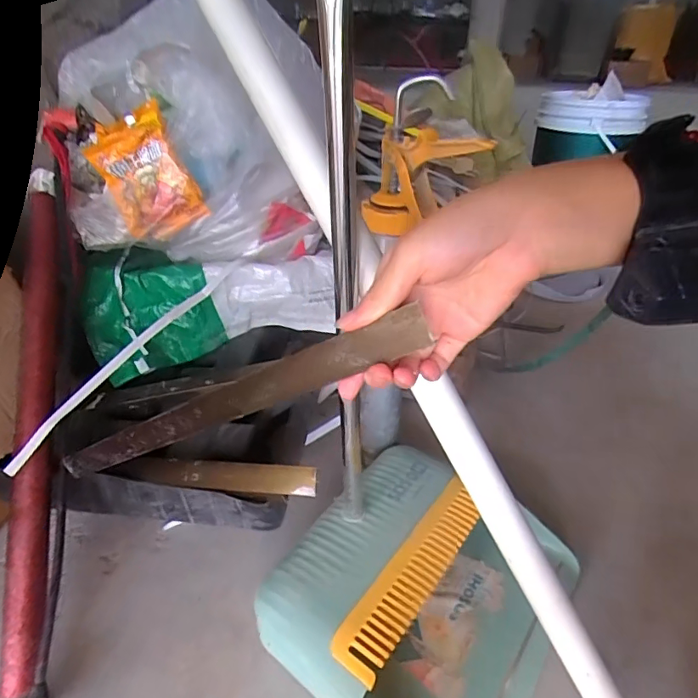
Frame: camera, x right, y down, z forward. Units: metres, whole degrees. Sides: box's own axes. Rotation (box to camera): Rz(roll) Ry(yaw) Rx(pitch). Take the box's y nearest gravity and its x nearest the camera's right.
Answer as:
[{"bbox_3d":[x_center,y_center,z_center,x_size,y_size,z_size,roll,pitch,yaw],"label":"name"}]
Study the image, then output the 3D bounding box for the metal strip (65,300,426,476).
[{"bbox_3d":[-0.113,0.048,0.359,0.395,0.024,0.008,-22,18,35],"label":"metal strip"}]

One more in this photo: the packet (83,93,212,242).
[{"bbox_3d":[-0.229,-0.197,0.558,0.088,0.133,0.024,-26,19,-4],"label":"packet"}]

